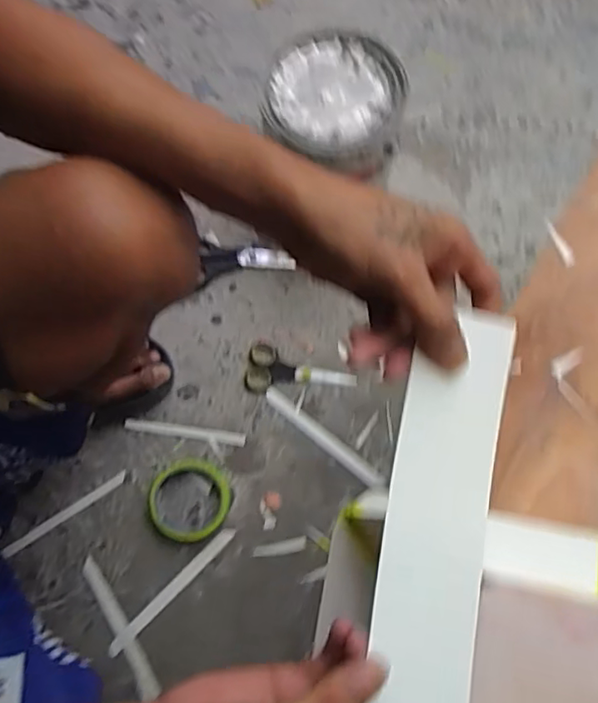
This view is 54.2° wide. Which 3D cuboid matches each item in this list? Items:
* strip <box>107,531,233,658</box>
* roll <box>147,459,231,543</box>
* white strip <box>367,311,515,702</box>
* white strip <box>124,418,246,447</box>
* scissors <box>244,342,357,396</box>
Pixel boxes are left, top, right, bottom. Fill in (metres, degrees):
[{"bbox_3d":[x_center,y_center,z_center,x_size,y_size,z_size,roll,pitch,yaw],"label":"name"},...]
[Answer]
[{"bbox_3d":[-0.146,0.276,0.678,0.184,0.009,0.014,-44,76,-11],"label":"strip"},{"bbox_3d":[-0.130,0.175,0.691,0.090,0.021,0.095,0,72,1],"label":"roll"},{"bbox_3d":[0.079,0.086,0.326,0.064,0.018,0.218,14,76,-15],"label":"white strip"},{"bbox_3d":[-0.142,0.100,0.728,0.150,0.004,0.016,8,73,4],"label":"white strip"},{"bbox_3d":[0.003,0.030,0.746,0.138,0.008,0.061,8,73,4],"label":"scissors"}]

